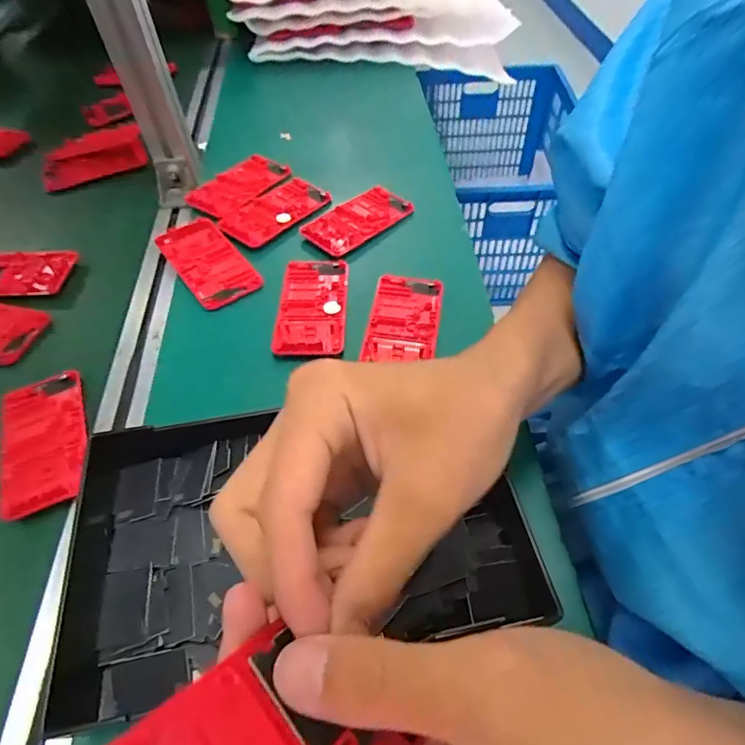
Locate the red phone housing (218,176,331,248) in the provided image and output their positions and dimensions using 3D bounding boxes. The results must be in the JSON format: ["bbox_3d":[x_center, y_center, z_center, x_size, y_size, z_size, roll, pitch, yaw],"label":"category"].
[{"bbox_3d":[-0.108,-0.180,0.533,0.066,0.013,0.121,31,61,23],"label":"red phone housing"}]

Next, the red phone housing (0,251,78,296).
[{"bbox_3d":[-0.364,-0.099,0.482,0.125,0.008,0.059,-2,53,2],"label":"red phone housing"}]

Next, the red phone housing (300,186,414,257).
[{"bbox_3d":[-0.016,-0.165,0.522,0.116,0.012,0.058,-38,60,-22],"label":"red phone housing"}]

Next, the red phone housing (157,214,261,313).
[{"bbox_3d":[-0.164,-0.113,0.483,0.063,0.008,0.118,-34,59,-20],"label":"red phone housing"}]

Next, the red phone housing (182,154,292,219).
[{"bbox_3d":[-0.153,-0.223,0.564,0.060,0.008,0.124,29,60,23],"label":"red phone housing"}]

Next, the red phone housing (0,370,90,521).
[{"bbox_3d":[-0.250,0.050,0.370,0.062,0.015,0.119,-23,55,-14],"label":"red phone housing"}]

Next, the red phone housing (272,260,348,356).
[{"bbox_3d":[-0.054,-0.064,0.445,0.060,0.009,0.117,-2,53,2],"label":"red phone housing"}]

